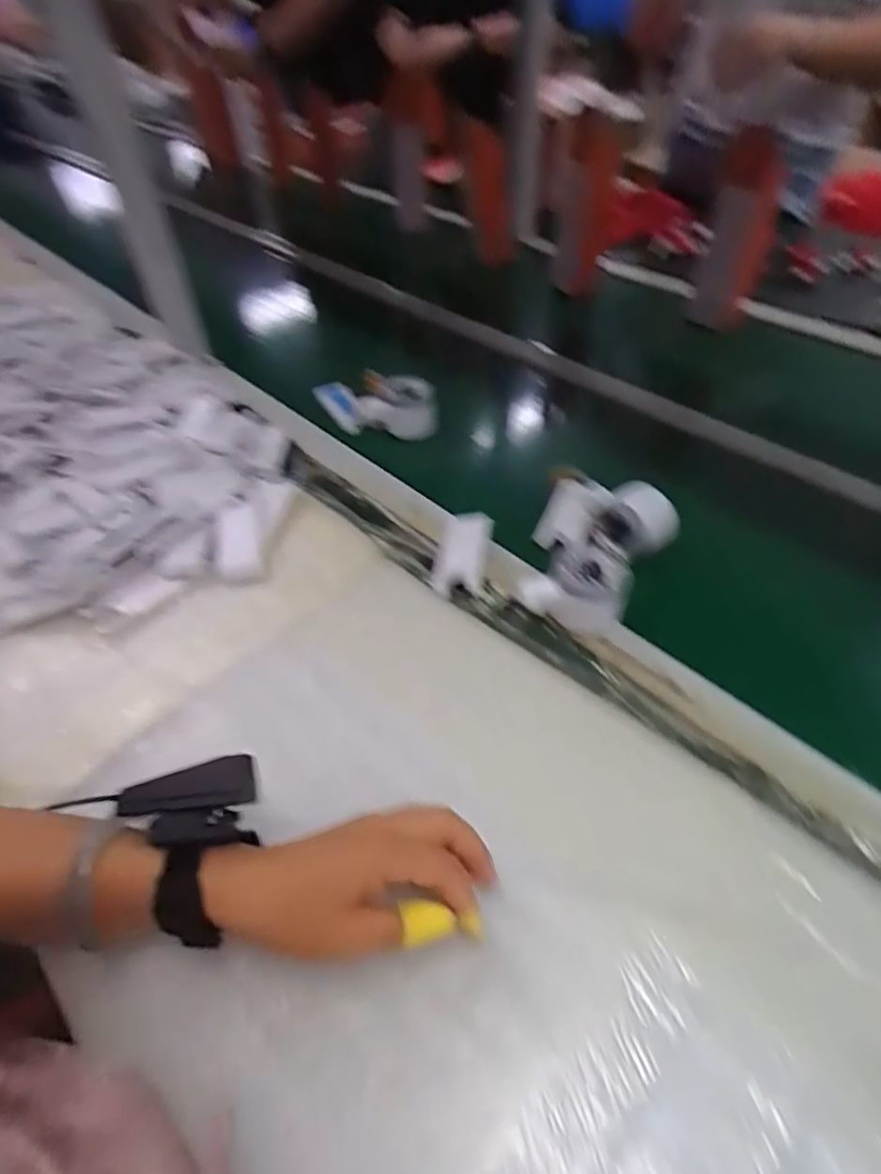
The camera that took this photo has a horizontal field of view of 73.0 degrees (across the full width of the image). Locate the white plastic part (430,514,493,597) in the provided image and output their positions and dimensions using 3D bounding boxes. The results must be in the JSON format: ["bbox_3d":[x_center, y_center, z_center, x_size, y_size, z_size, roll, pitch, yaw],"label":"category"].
[{"bbox_3d":[0.021,-0.032,0.556,0.045,0.017,0.094,7,47,8],"label":"white plastic part"}]

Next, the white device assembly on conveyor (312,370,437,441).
[{"bbox_3d":[-0.085,-0.224,0.740,0.185,0.067,0.050,18,49,34],"label":"white device assembly on conveyor"}]

